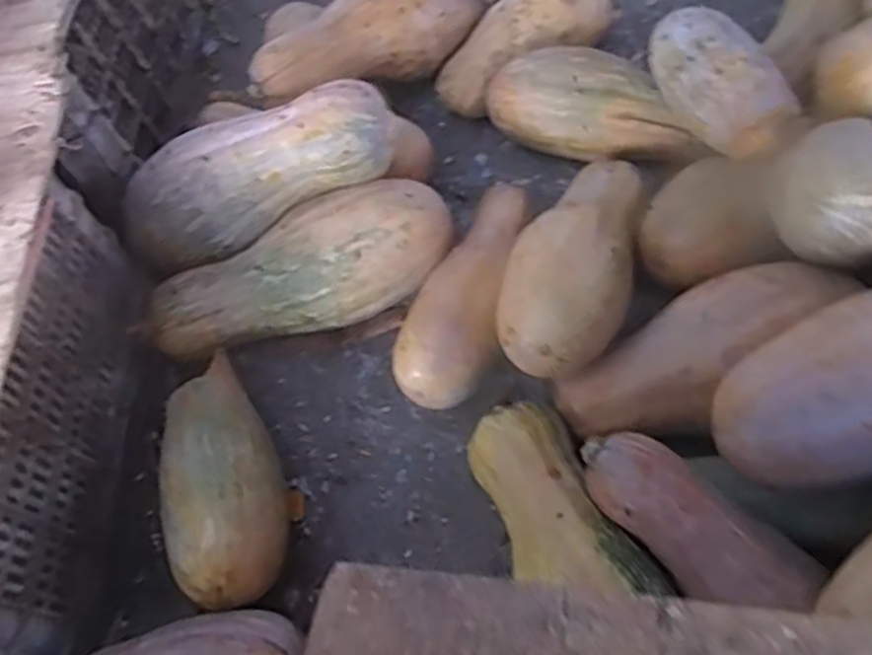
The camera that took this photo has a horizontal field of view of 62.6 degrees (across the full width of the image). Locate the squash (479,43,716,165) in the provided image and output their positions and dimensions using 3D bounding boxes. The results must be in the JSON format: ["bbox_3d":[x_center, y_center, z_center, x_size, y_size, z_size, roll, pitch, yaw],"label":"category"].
[{"bbox_3d":[0.202,-0.279,0.921,0.280,0.102,0.113,18,65,19],"label":"squash"}]

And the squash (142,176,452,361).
[{"bbox_3d":[-0.162,-0.059,0.861,0.372,0.116,0.127,-21,55,10],"label":"squash"}]

